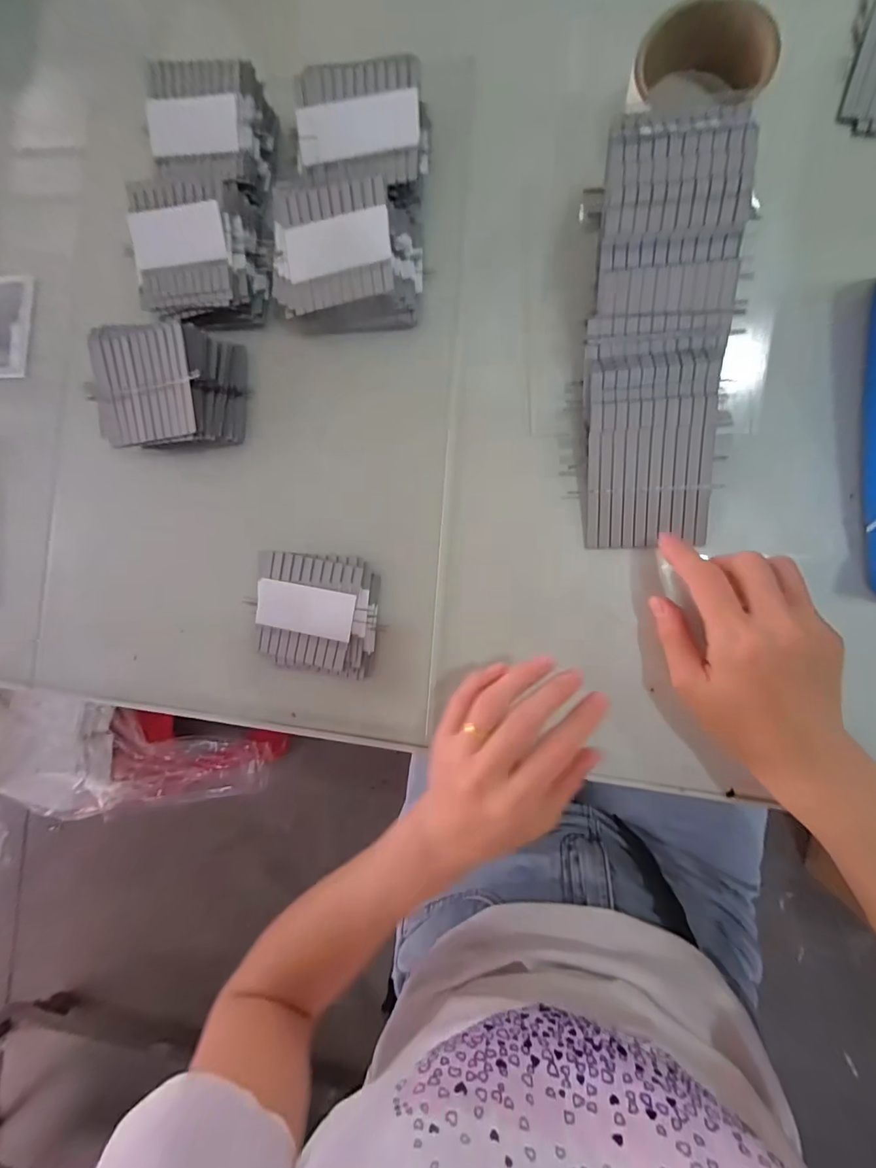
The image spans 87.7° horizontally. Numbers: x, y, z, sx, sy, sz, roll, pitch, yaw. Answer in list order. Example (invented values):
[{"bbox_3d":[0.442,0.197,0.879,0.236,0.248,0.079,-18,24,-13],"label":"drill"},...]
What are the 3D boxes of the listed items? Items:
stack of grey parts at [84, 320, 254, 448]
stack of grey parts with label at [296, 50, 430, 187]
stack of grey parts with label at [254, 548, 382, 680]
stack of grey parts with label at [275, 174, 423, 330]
[{"bbox_3d":[-0.215,-0.153,0.359,0.117,0.038,0.087,0,88,10],"label":"stack of grey parts"},{"bbox_3d":[-0.058,-0.334,0.345,0.098,0.039,0.084,1,88,10],"label":"stack of grey parts with label"},{"bbox_3d":[-0.092,0.022,0.346,0.092,0.013,0.086,4,89,10],"label":"stack of grey parts with label"},{"bbox_3d":[-0.069,-0.246,0.342,0.109,0.042,0.099,0,88,10],"label":"stack of grey parts with label"}]

